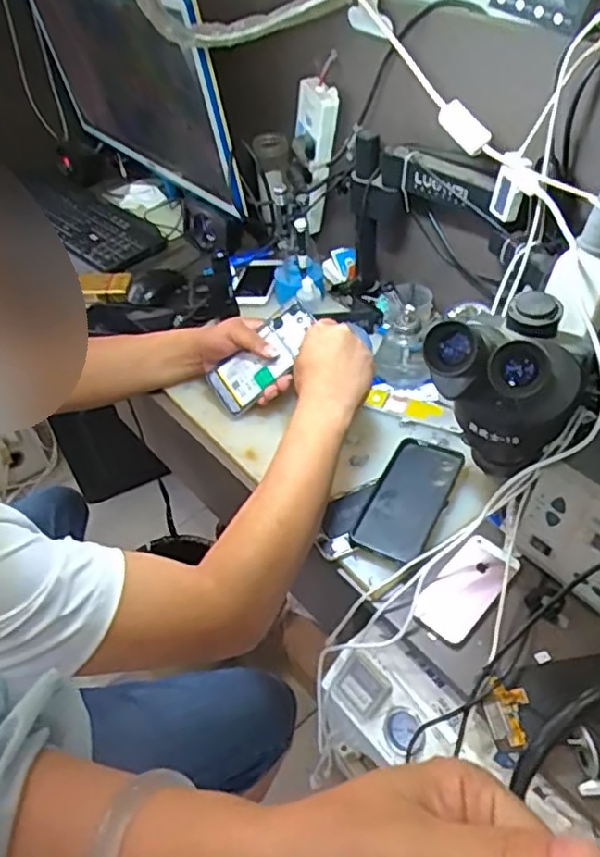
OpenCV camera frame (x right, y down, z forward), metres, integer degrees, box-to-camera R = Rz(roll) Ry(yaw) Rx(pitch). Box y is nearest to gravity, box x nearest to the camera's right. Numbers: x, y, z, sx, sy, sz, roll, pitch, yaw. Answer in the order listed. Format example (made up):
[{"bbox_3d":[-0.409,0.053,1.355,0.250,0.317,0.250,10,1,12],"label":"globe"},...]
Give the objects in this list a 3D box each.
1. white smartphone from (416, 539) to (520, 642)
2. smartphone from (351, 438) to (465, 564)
[{"bbox_3d":[0.170,0.162,0.668,0.059,0.015,0.119,34,57,30],"label":"white smartphone"},{"bbox_3d":[0.123,0.076,0.738,0.080,0.014,0.168,19,51,21],"label":"smartphone"}]

